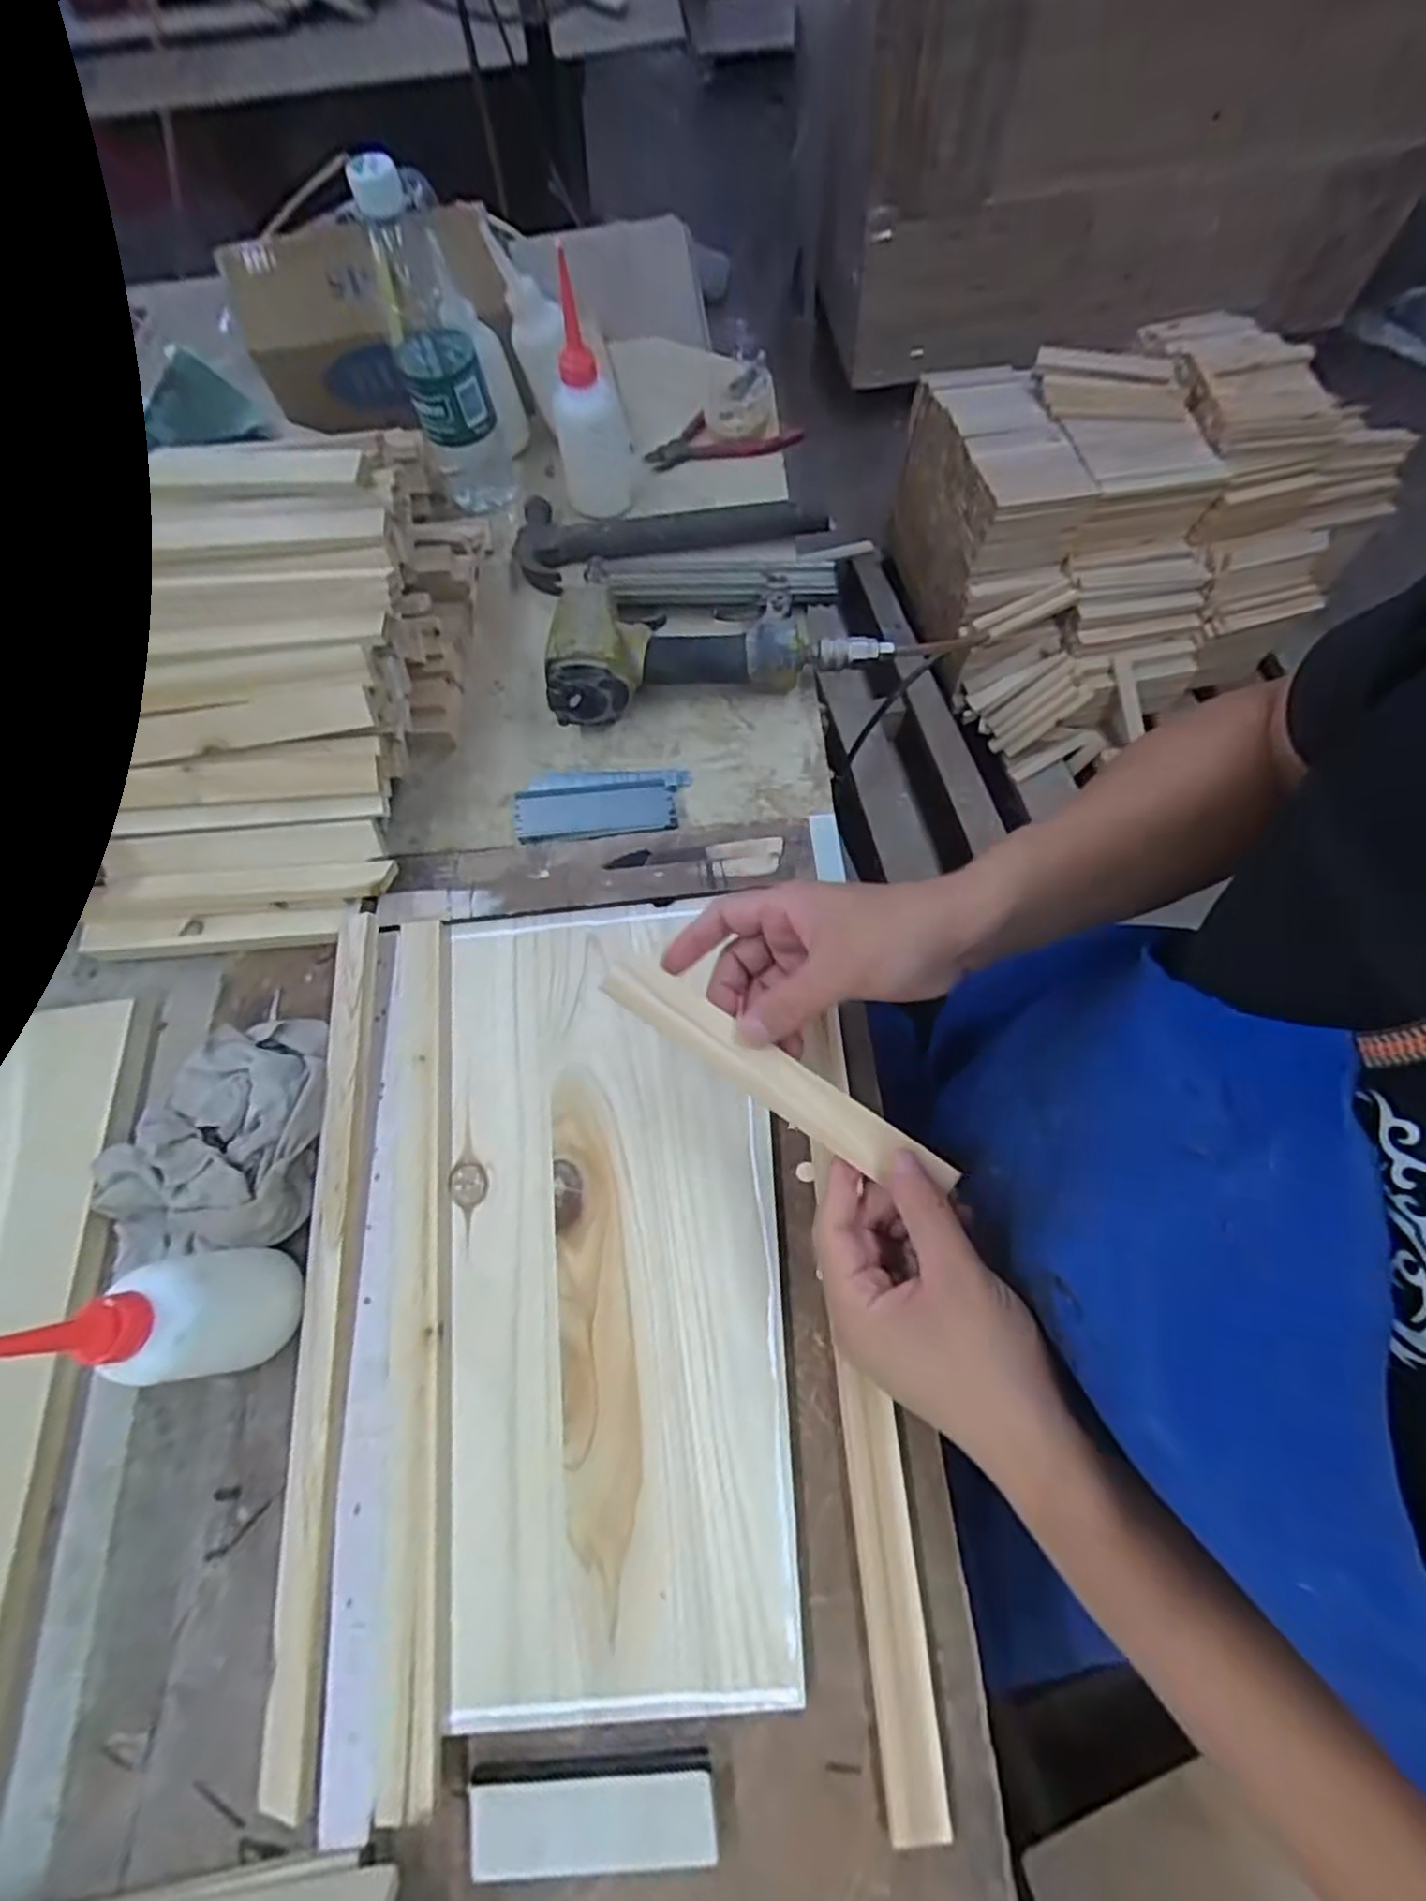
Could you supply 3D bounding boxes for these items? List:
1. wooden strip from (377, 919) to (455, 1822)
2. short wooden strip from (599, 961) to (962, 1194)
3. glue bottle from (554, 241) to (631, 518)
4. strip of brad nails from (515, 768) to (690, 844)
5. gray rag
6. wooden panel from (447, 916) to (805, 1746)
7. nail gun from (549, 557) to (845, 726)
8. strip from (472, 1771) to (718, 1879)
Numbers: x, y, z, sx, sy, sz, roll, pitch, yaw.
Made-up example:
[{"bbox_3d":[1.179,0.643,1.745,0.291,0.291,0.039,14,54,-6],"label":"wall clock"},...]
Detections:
[{"bbox_3d":[-0.169,0.189,0.414,0.031,0.016,0.444,-8,69,0],"label":"wooden strip"},{"bbox_3d":[0.029,0.065,0.362,0.196,0.007,0.027,32,92,9],"label":"short wooden strip"},{"bbox_3d":[-0.107,-0.462,0.583,0.054,0.167,0.059,-6,66,2],"label":"glue bottle"},{"bbox_3d":[-0.086,-0.115,0.543,0.126,0.014,0.062,-2,69,2],"label":"strip of brad nails"},{"bbox_3d":[-0.313,0.113,0.440,0.137,0.048,0.136,-7,69,0],"label":"gray rag"},{"bbox_3d":[-0.060,0.167,0.417,0.184,0.011,0.420,-8,69,0],"label":"wooden panel"},{"bbox_3d":[-0.017,-0.276,0.568,0.224,0.053,0.178,-5,69,1],"label":"nail gun"},{"bbox_3d":[-0.054,0.398,0.327,0.109,0.018,0.029,-4,69,1],"label":"strip"}]

